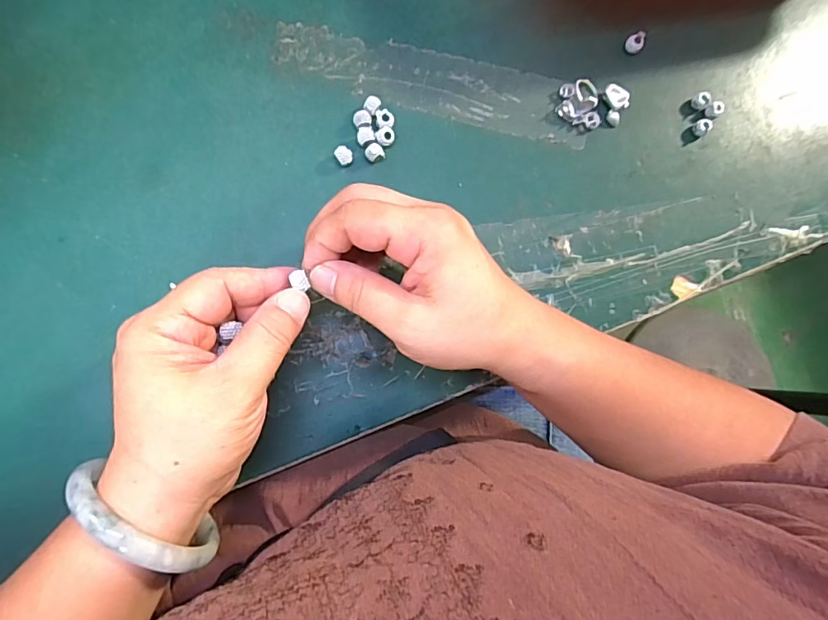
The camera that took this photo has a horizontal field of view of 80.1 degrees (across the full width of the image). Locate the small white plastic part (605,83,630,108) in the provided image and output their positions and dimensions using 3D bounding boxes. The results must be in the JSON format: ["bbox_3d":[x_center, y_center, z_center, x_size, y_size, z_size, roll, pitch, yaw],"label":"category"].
[{"bbox_3d":[0.129,-0.136,0.314,0.017,0.006,0.012,44,80,0],"label":"small white plastic part"}]

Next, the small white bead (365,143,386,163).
[{"bbox_3d":[-0.023,-0.093,0.292,0.011,0.008,0.009,-19,86,-9],"label":"small white bead"}]

